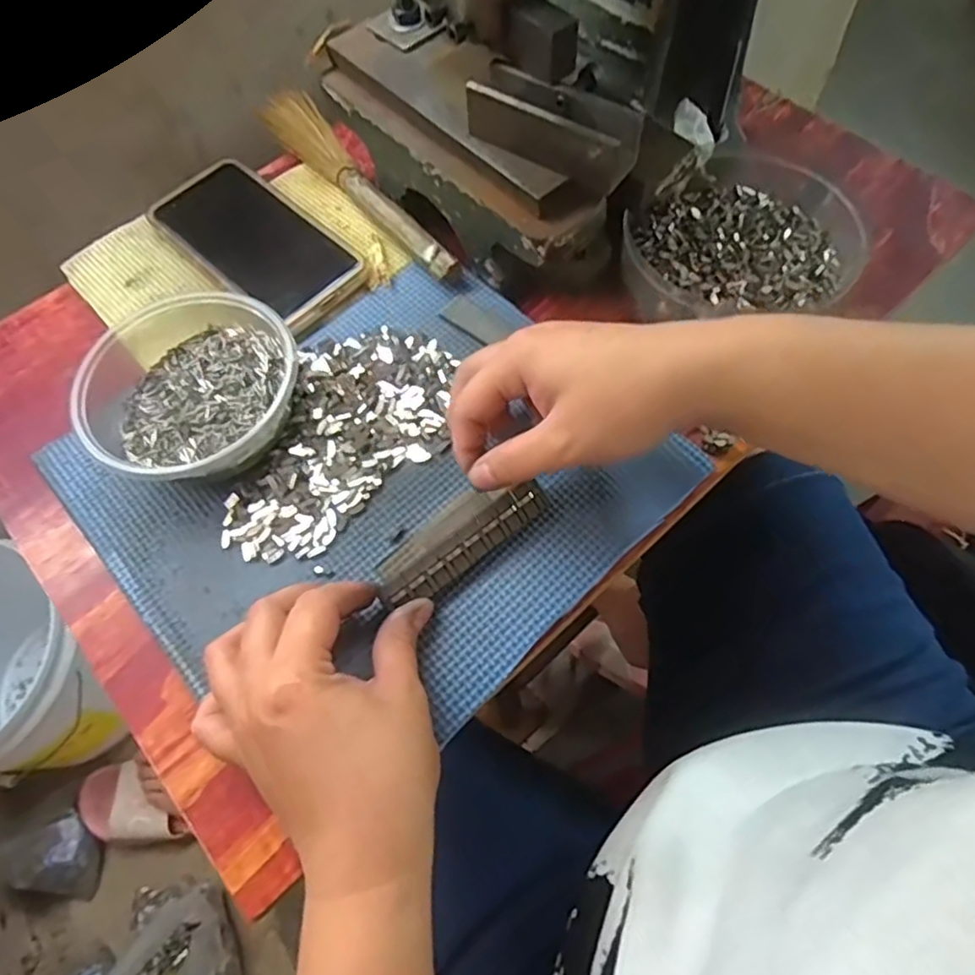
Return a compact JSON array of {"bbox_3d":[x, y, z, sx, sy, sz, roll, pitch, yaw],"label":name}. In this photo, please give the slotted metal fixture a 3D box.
[{"bbox_3d":[-0.015,0.024,0.330,0.094,0.016,0.038,-33,67,-11],"label":"slotted metal fixture"}]

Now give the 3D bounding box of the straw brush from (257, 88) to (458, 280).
[{"bbox_3d":[-0.095,-0.210,0.442,0.037,0.021,0.228,-31,67,-12],"label":"straw brush"}]

